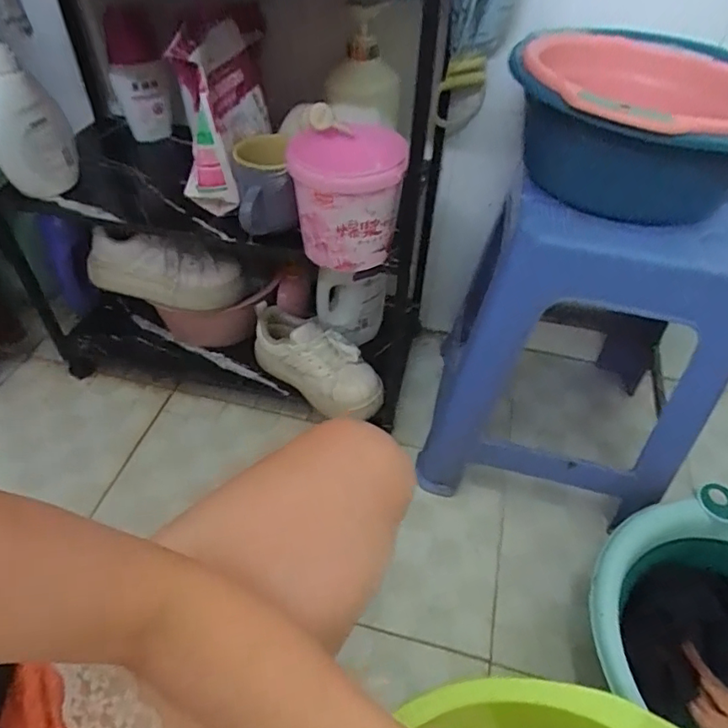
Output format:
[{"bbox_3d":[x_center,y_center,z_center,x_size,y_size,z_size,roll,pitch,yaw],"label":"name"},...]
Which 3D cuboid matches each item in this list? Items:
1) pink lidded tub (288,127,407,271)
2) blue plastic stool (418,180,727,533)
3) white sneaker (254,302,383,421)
[{"bbox_3d":[-0.018,-0.196,0.641,0.128,0.127,0.122,2,46,-2],"label":"pink lidded tub"},{"bbox_3d":[0.285,-0.012,0.733,0.325,0.423,0.276,13,47,9],"label":"blue plastic stool"},{"bbox_3d":[-0.078,-0.011,0.864,0.242,0.102,0.098,35,54,27],"label":"white sneaker"}]

